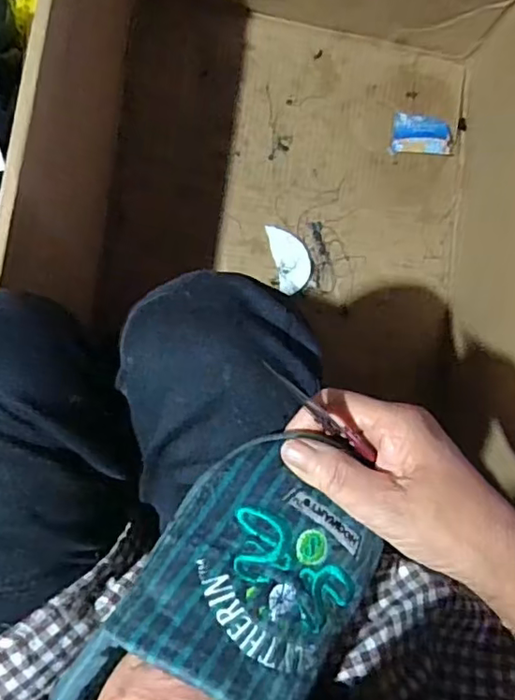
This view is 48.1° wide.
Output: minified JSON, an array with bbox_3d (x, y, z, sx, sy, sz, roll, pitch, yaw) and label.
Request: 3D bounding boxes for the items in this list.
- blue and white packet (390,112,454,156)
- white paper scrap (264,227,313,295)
[{"bbox_3d":[0.223,-0.292,0.774,0.078,0.025,0.053,5,83,-6],"label":"blue and white packet"},{"bbox_3d":[0.044,-0.118,0.742,0.047,0.008,0.091,-11,85,-8],"label":"white paper scrap"}]

